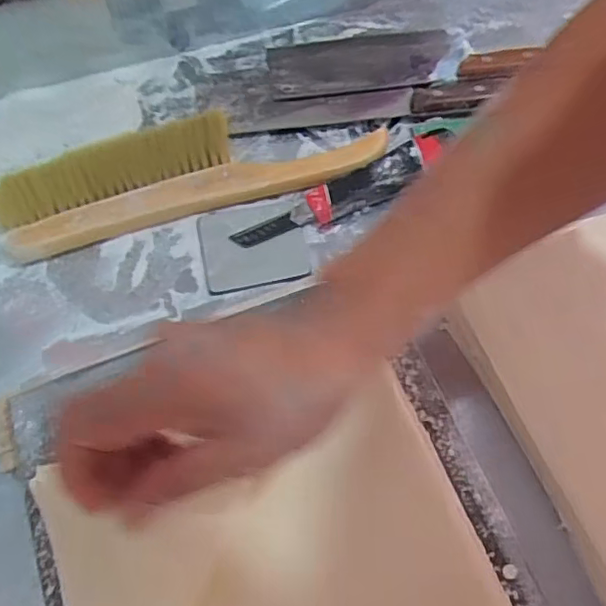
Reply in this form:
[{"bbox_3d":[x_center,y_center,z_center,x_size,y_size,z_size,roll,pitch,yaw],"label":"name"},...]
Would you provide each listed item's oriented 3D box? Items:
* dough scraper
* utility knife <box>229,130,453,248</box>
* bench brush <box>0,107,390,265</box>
[{"bbox_3d":[-0.042,-0.050,0.493,0.084,0.005,0.080,-14,63,-6],"label":"dough scraper"},{"bbox_3d":[0.038,-0.098,0.503,0.204,0.013,0.039,-25,65,-11],"label":"utility knife"},{"bbox_3d":[-0.100,-0.122,0.514,0.328,0.029,0.098,-17,63,-7],"label":"bench brush"}]

